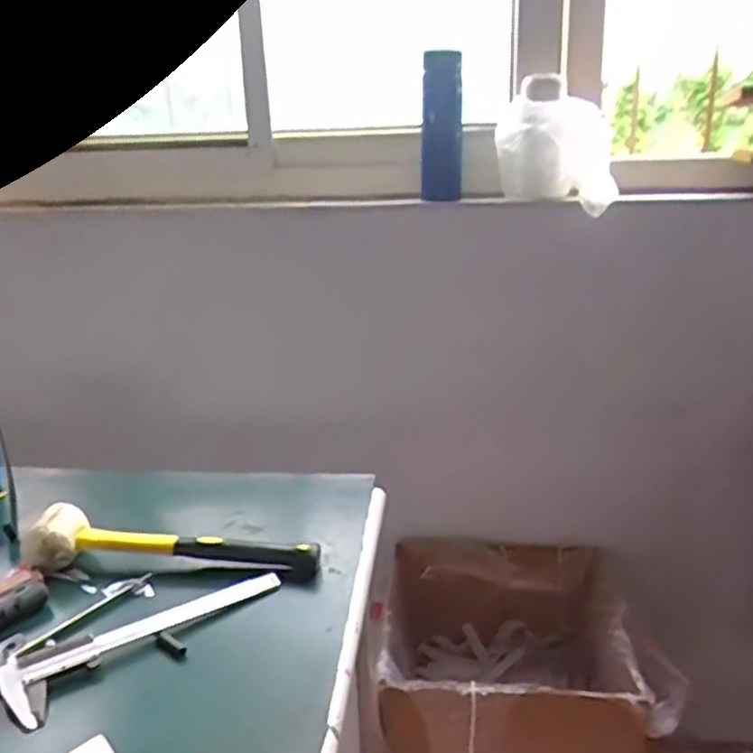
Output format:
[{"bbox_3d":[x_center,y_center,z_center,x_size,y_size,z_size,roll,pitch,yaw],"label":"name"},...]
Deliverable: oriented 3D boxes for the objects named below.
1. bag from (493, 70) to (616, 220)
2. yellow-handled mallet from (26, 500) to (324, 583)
[{"bbox_3d":[0.259,-0.341,1.041,0.171,0.173,0.085,5,22,19],"label":"bag"},{"bbox_3d":[-0.198,0.163,0.678,0.281,0.049,0.056,1,21,8],"label":"yellow-handled mallet"}]

